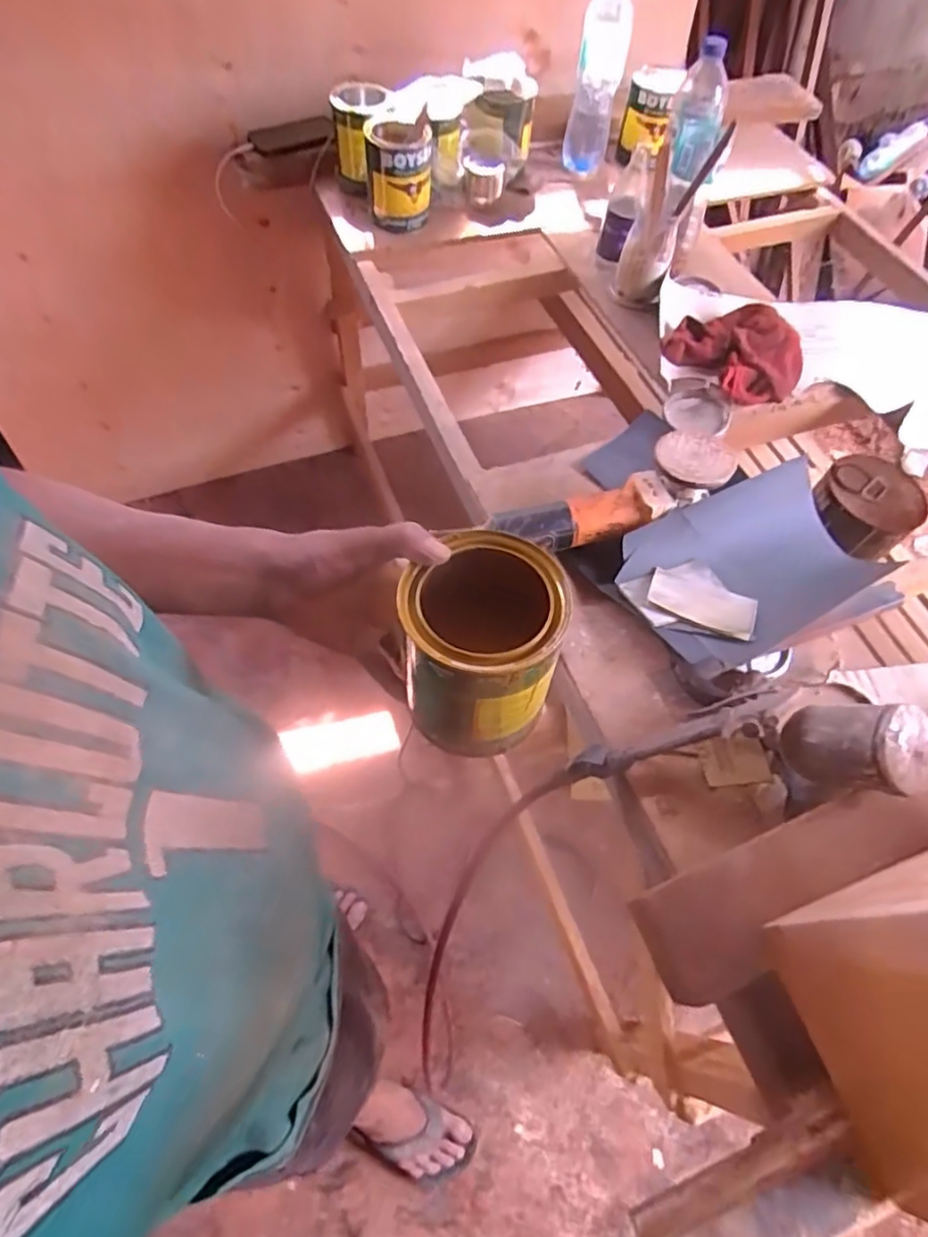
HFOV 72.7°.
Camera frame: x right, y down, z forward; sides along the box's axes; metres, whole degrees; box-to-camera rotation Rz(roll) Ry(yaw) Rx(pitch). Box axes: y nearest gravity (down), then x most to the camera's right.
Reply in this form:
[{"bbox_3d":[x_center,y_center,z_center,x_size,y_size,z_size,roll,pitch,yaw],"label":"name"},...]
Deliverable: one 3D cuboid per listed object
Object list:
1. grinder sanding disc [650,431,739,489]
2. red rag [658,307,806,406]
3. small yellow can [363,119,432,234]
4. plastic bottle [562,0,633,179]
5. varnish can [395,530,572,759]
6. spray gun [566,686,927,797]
[{"bbox_3d":[0.257,-0.179,0.703,0.087,0.013,0.077,7,58,1],"label":"grinder sanding disc"},{"bbox_3d":[0.403,-0.385,0.924,0.181,0.049,0.176,-32,66,-21],"label":"red rag"},{"bbox_3d":[-0.102,-0.704,1.001,0.102,0.124,0.100,-1,59,-4],"label":"small yellow can"},{"bbox_3d":[0.230,-0.923,1.082,0.082,0.249,0.089,8,58,1],"label":"plastic bottle"},{"bbox_3d":[0.012,0.018,0.426,0.097,0.114,0.104,0,59,1],"label":"varnish can"},{"bbox_3d":[0.268,0.120,0.607,0.303,0.102,0.097,-3,57,18],"label":"spray gun"}]

